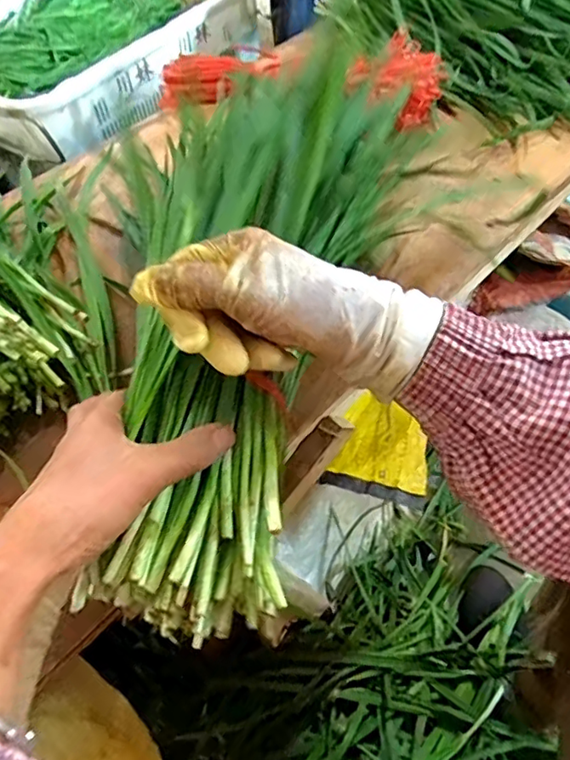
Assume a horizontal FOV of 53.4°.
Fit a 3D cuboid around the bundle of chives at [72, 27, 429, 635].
[{"bbox_3d":[-0.024,-0.076,0.382,0.172,0.104,0.446,7,60,11],"label":"bundle of chives"}]

